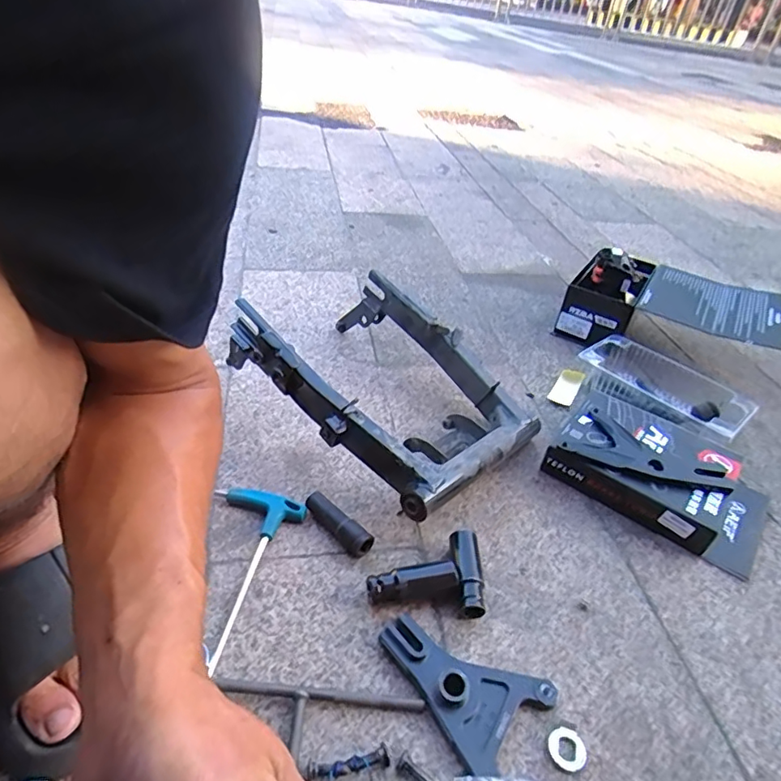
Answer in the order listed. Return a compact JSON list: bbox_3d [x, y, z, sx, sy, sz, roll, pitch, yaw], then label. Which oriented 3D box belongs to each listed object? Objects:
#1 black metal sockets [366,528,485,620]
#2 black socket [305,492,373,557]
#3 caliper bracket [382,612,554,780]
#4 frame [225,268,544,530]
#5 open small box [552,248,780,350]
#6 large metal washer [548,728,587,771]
[{"bbox_3d":[0.031,0.164,0.484,0.100,0.029,0.075,4,39,-4],"label":"black metal sockets"},{"bbox_3d":[-0.052,0.128,0.519,0.080,0.026,0.021,33,45,29],"label":"black socket"},{"bbox_3d":[0.055,0.222,0.422,0.085,0.020,0.123,-27,50,-35],"label":"caliper bracket"},{"bbox_3d":[-0.011,-0.015,0.632,0.327,0.113,0.260,33,46,29],"label":"frame"},{"bbox_3d":[0.431,-0.123,0.839,0.293,0.113,0.178,22,41,18],"label":"open small box"},{"bbox_3d":[0.131,0.264,0.392,0.027,0.004,0.028,4,39,-3],"label":"large metal washer"}]

